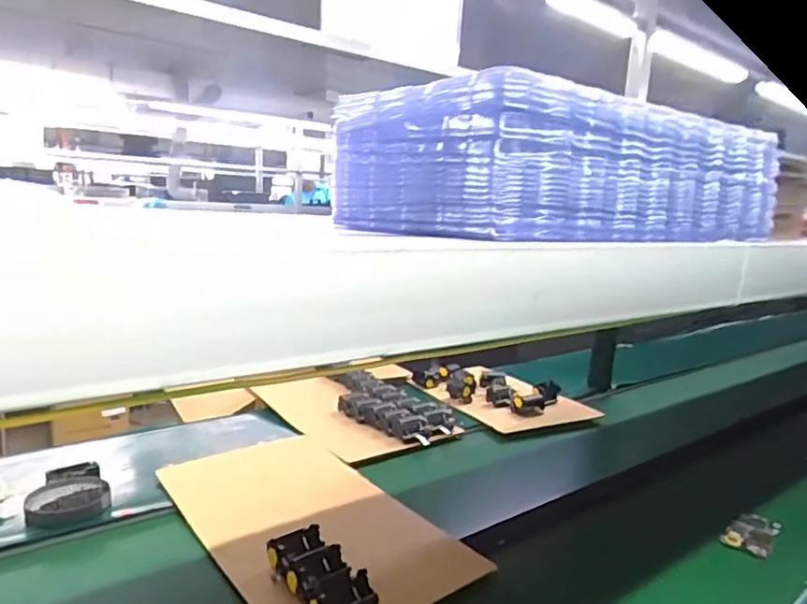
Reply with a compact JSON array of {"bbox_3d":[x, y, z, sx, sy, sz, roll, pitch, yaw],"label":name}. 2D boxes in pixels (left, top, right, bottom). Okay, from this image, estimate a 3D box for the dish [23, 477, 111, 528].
[{"bbox_3d":[-0.522,0.302,0.889,0.110,0.026,0.122,-3,11,-32],"label":"dish"}]

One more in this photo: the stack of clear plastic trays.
[{"bbox_3d":[0.153,-0.113,0.526,0.382,0.096,0.219,-5,13,-41],"label":"stack of clear plastic trays"}]

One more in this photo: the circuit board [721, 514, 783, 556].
[{"bbox_3d":[0.556,0.369,0.912,0.066,0.014,0.115,8,17,42],"label":"circuit board"}]

